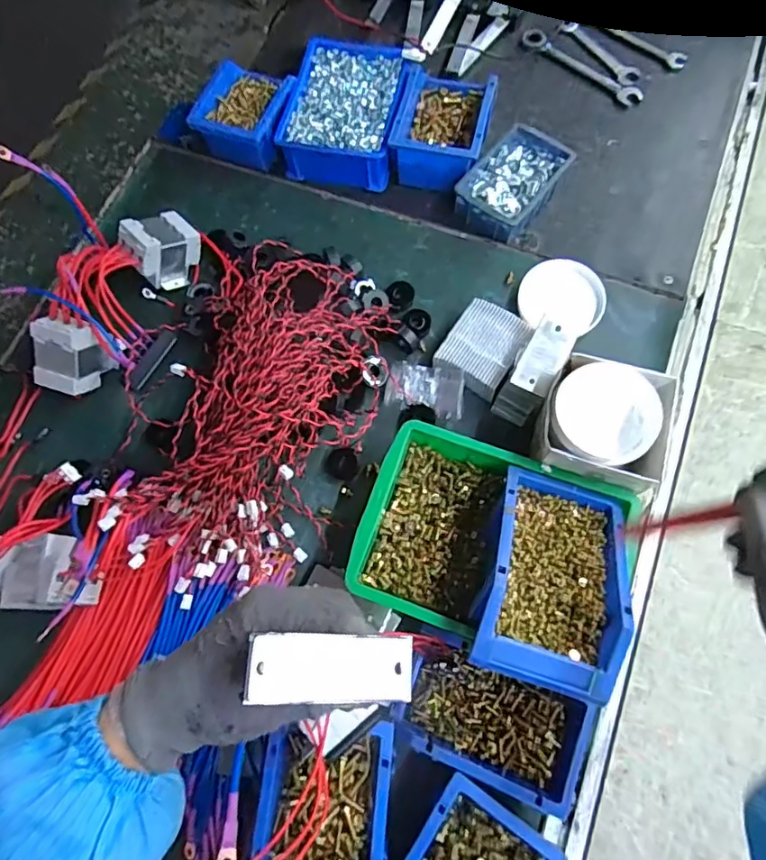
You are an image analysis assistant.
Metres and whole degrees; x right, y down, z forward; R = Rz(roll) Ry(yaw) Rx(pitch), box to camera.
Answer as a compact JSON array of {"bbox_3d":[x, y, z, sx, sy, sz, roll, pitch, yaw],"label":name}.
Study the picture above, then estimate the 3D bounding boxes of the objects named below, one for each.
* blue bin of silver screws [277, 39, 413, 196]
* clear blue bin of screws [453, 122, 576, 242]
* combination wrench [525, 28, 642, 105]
[{"bbox_3d":[-0.047,-0.444,0.756,0.149,0.060,0.211,13,73,6],"label":"blue bin of silver screws"},{"bbox_3d":[0.167,-0.319,0.715,0.095,0.048,0.151,36,77,12],"label":"clear blue bin of screws"},{"bbox_3d":[0.291,-0.536,0.806,0.202,0.008,0.034,42,78,13],"label":"combination wrench"}]

